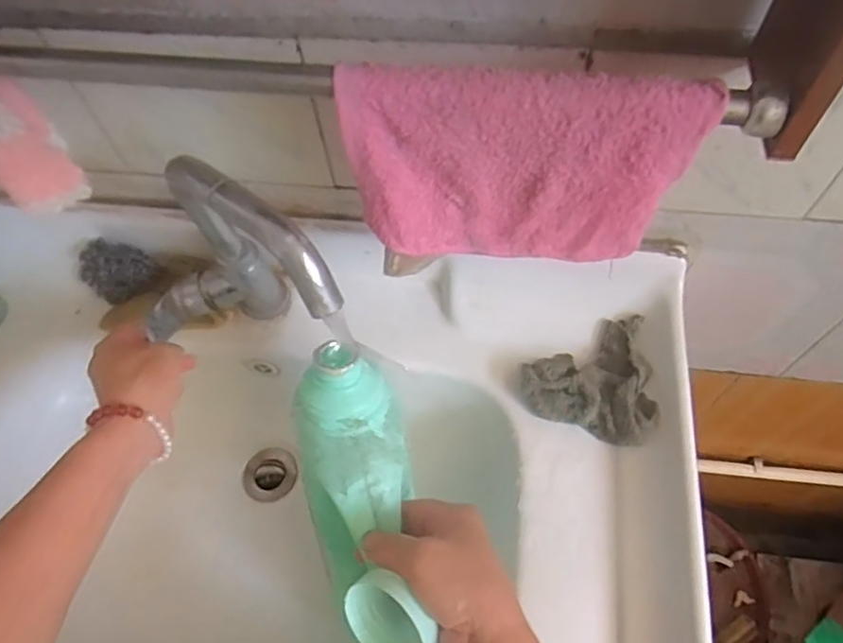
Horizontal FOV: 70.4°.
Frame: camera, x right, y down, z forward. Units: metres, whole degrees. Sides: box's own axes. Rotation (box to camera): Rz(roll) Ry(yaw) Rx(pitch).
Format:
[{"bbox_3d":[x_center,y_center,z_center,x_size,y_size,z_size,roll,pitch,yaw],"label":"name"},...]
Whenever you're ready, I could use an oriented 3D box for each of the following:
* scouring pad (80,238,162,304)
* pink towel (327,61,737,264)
[{"bbox_3d":[-0.310,-0.054,0.607,0.069,0.037,0.059,33,67,21],"label":"scouring pad"},{"bbox_3d":[0.058,-0.091,0.382,0.204,0.130,0.035,2,60,5],"label":"pink towel"}]

